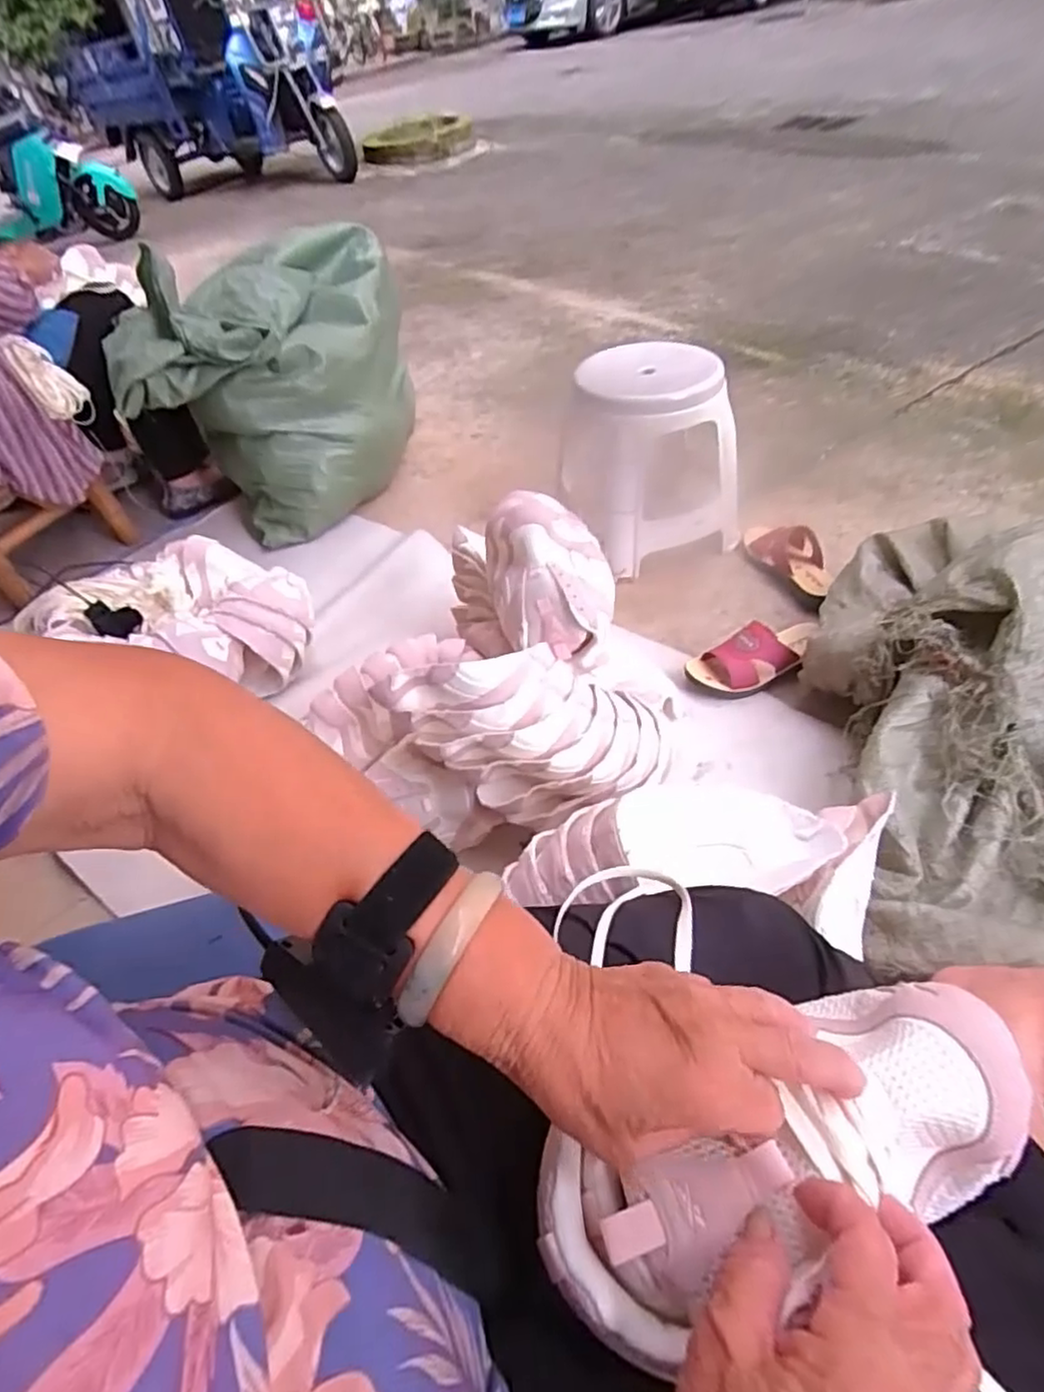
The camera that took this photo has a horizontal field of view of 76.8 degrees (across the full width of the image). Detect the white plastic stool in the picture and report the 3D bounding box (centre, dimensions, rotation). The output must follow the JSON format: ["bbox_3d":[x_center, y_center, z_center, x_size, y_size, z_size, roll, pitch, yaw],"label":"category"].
[{"bbox_3d":[0.220,-0.417,1.186,0.269,0.309,0.258,-6,48,7],"label":"white plastic stool"}]

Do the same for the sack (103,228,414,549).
[{"bbox_3d":[-0.507,-0.680,1.449,0.487,0.440,0.548,-8,48,4],"label":"sack"}]

